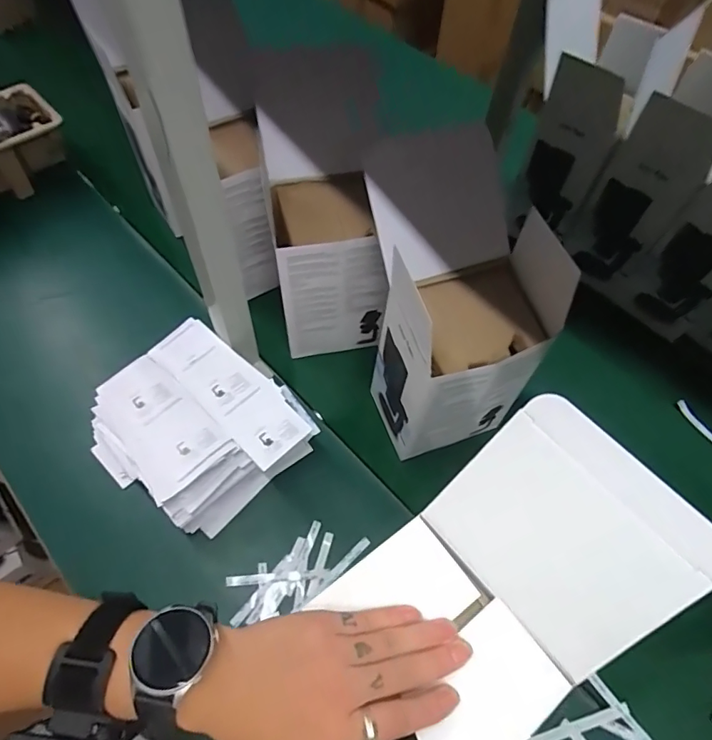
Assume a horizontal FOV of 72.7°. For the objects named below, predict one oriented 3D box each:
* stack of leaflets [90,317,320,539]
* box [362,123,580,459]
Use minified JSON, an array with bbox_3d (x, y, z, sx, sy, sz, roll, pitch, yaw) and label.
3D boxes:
[{"bbox_3d":[-0.199,0.067,0.616,0.218,0.083,0.230,-39,68,-22],"label":"stack of leaflets"},{"bbox_3d":[0.118,-0.021,0.550,0.156,0.257,0.116,-16,61,-12],"label":"box"}]

